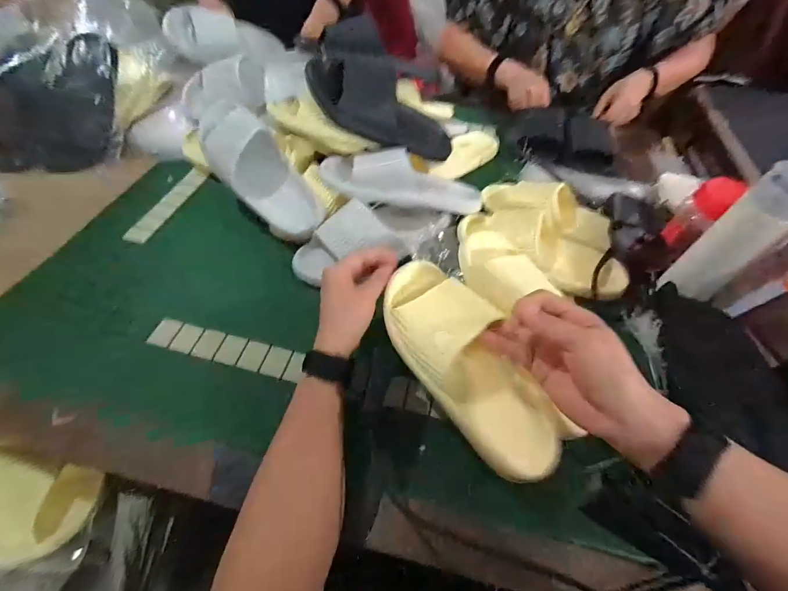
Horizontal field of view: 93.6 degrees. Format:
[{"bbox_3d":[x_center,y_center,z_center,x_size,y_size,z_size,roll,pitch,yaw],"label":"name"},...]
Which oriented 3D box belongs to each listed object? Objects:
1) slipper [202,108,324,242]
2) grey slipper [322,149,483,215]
[{"bbox_3d":[-0.198,-0.181,0.585,0.100,0.068,0.220,-39,90,-27],"label":"slipper"},{"bbox_3d":[0.023,-0.194,0.603,0.273,0.075,0.088,9,52,-12],"label":"grey slipper"}]

